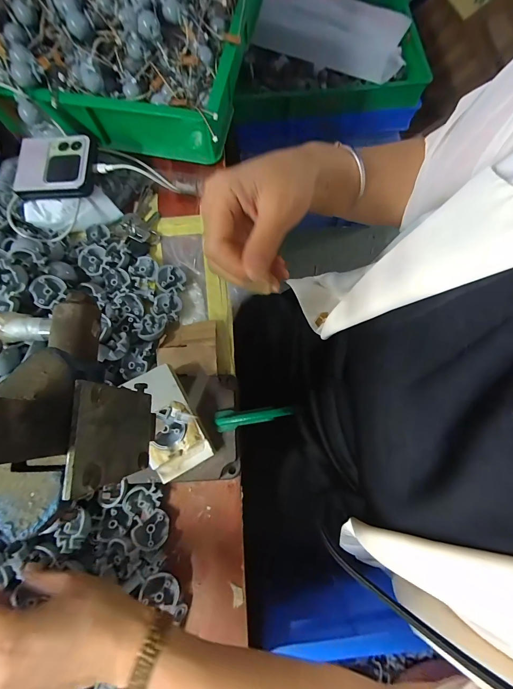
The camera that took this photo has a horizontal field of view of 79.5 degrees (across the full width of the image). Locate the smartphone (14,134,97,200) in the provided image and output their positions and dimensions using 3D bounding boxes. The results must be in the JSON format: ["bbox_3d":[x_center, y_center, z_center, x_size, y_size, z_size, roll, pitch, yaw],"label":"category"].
[{"bbox_3d":[-0.252,-0.228,0.390,0.096,0.021,0.083,-4,74,1],"label":"smartphone"}]

